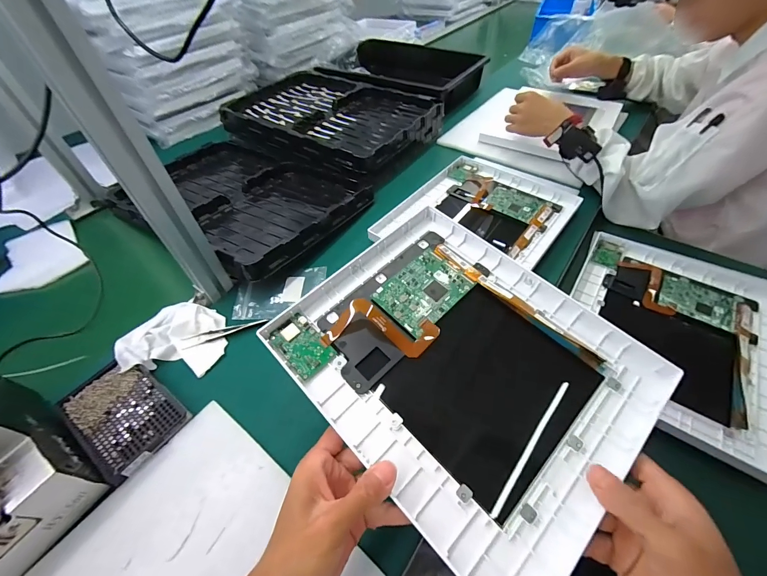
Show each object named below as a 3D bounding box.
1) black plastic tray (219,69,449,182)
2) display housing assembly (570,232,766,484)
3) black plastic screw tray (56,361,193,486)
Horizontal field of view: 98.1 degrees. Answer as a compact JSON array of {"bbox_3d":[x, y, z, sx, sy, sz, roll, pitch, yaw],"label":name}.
[{"bbox_3d":[-0.119,-0.427,0.830,0.488,0.067,0.366,31,58,26],"label":"black plastic tray"},{"bbox_3d":[0.405,0.058,0.480,0.256,0.032,0.312,27,56,24],"label":"display housing assembly"},{"bbox_3d":[-0.306,0.148,0.396,0.136,0.025,0.089,29,57,25],"label":"black plastic screw tray"}]

